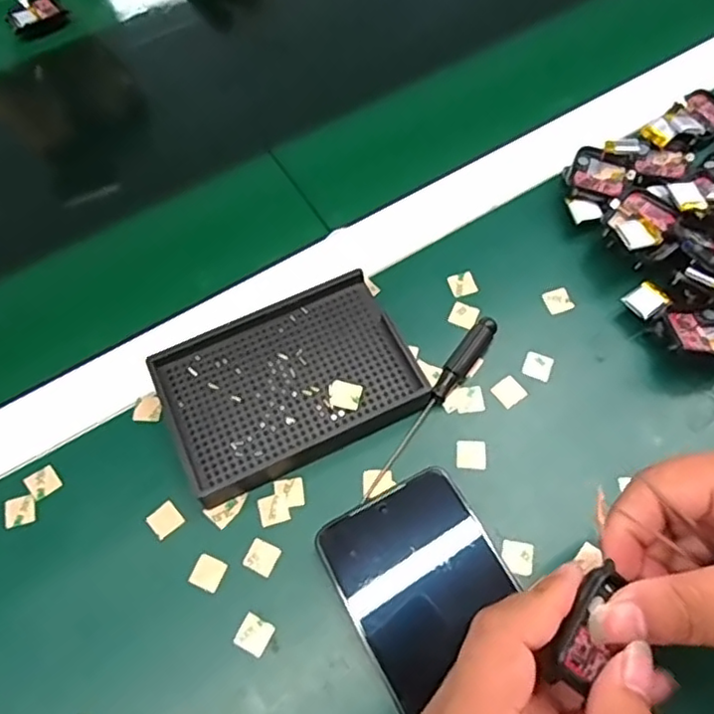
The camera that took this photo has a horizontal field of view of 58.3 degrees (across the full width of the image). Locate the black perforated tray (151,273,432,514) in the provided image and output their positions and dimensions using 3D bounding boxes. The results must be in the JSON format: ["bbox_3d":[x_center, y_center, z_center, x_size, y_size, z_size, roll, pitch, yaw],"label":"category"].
[{"bbox_3d":[-0.039,0.014,0.367,0.135,0.019,0.094,-24,64,-9],"label":"black perforated tray"}]

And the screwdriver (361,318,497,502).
[{"bbox_3d":[0.042,0.027,0.360,0.013,0.013,0.126,32,69,17],"label":"screwdriver"}]

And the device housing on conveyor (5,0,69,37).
[{"bbox_3d":[-0.277,-0.296,0.553,0.048,0.009,0.042,-30,66,-12],"label":"device housing on conveyor"}]

